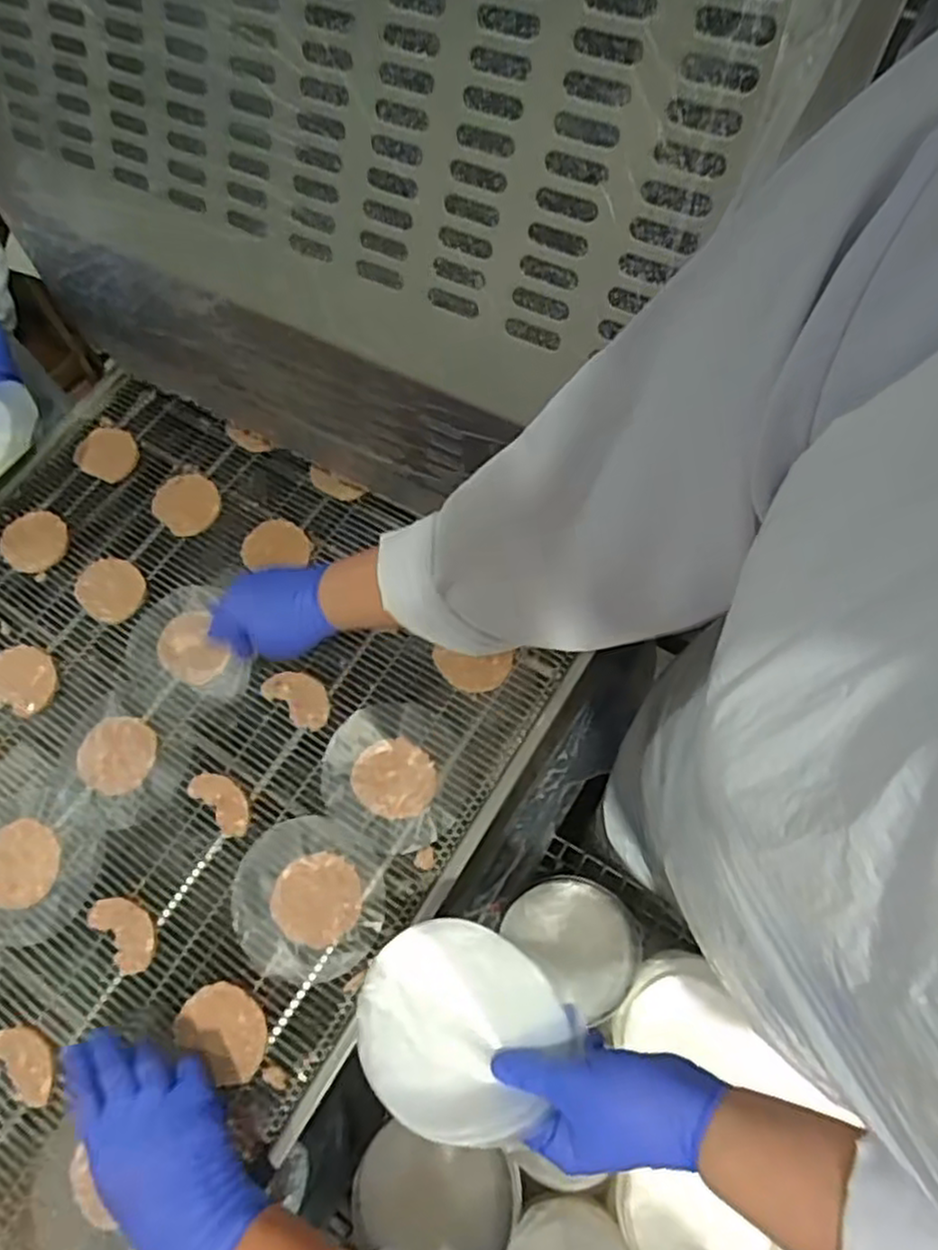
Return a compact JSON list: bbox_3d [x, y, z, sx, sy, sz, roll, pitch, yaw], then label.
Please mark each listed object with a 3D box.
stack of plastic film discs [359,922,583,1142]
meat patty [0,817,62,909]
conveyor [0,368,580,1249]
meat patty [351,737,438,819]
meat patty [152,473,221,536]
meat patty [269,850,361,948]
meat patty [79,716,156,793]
[{"bbox_3d":[-0.006,0.253,0.455,0.126,0.020,0.116,4,62,4],"label":"stack of plastic film discs"},{"bbox_3d":[-0.376,0.197,0.601,0.065,0.004,0.069,-1,62,1],"label":"meat patty"},{"bbox_3d":[-0.343,0.165,0.625,0.618,0.037,0.772,28,71,16],"label":"conveyor"},{"bbox_3d":[-0.063,0.129,0.604,0.066,0.010,0.062,-1,62,1],"label":"meat patty"},{"bbox_3d":[-0.287,-0.125,0.735,0.072,0.012,0.061,41,70,20],"label":"meat patty"},{"bbox_3d":[-0.121,0.216,0.573,0.064,0.007,0.069,-1,62,1],"label":"meat patty"},{"bbox_3d":[-0.310,0.113,0.635,0.065,0.007,0.065,-1,62,1],"label":"meat patty"}]

